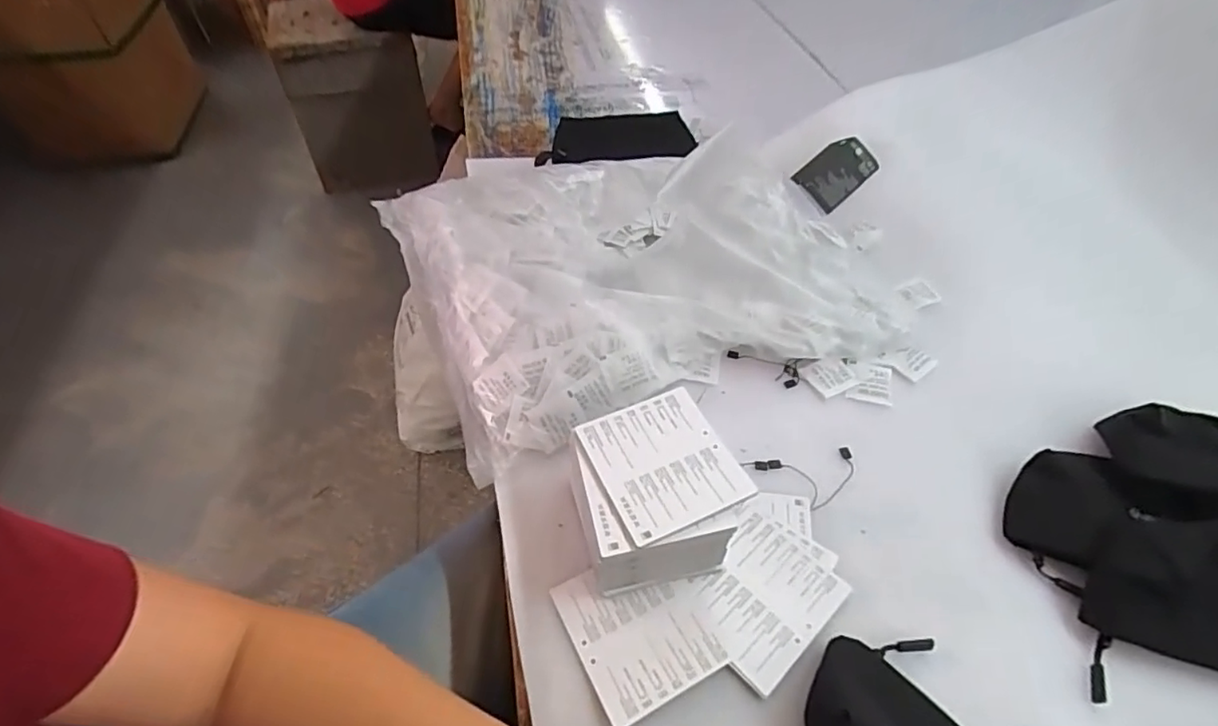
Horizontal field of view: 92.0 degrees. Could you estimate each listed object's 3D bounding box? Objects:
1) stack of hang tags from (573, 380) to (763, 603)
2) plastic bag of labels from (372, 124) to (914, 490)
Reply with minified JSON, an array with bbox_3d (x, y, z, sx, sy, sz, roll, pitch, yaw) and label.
[{"bbox_3d":[0.031,0.092,0.427,0.110,0.071,0.114,-9,50,-8],"label":"stack of hang tags"},{"bbox_3d":[0.048,-0.102,0.596,0.506,0.074,0.363,-11,50,-10],"label":"plastic bag of labels"}]

